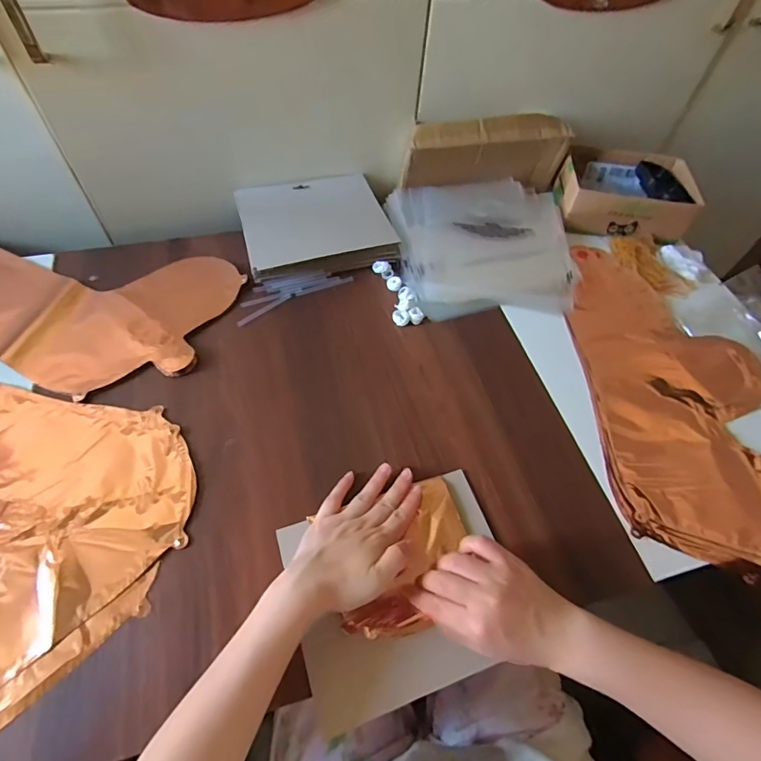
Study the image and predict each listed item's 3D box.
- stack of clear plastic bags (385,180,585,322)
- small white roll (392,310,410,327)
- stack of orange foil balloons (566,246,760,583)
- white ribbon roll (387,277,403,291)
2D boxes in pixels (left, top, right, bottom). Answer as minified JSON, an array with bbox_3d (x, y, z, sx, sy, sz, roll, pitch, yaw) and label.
[{"bbox_3d":[0.147,-0.195,0.636,0.243,0.033,0.235,-7,58,-8],"label":"stack of clear plastic bags"},{"bbox_3d":[0.025,-0.079,0.564,0.023,0.009,0.019,22,58,10],"label":"small white roll"},{"bbox_3d":[0.362,0.004,0.541,0.228,0.028,0.415,4,57,-1],"label":"stack of orange foil balloons"},{"bbox_3d":[0.018,-0.130,0.595,0.019,0.007,0.020,2,57,-3],"label":"white ribbon roll"}]

